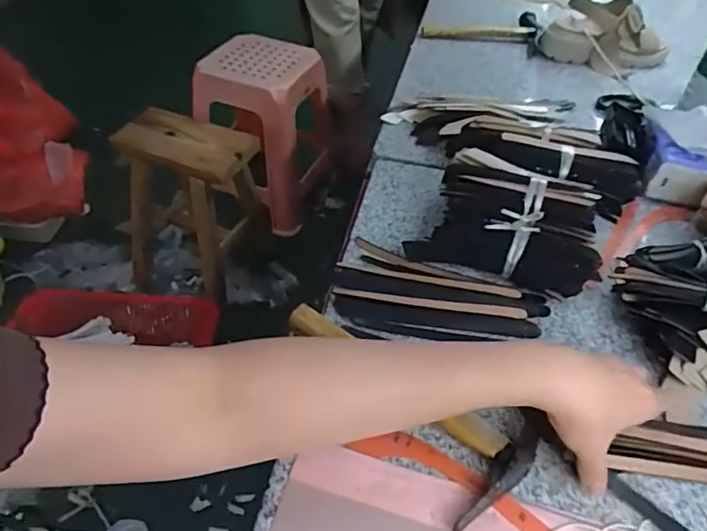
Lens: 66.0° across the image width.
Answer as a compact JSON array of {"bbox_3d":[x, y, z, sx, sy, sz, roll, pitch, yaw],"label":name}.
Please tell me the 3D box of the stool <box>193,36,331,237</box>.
[{"bbox_3d":[-0.271,-0.431,1.731,0.363,0.476,0.420,14,46,9],"label":"stool"}]

